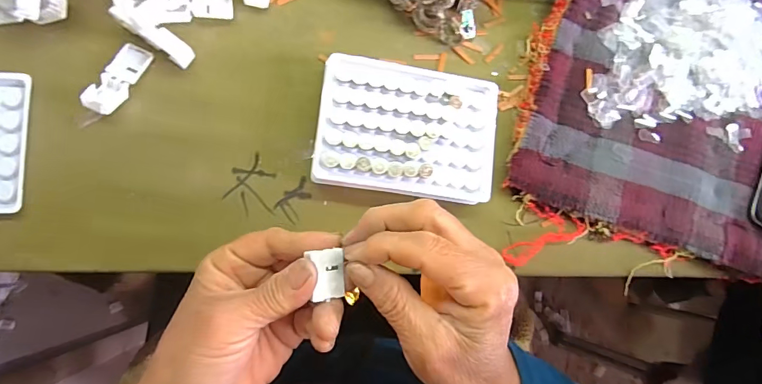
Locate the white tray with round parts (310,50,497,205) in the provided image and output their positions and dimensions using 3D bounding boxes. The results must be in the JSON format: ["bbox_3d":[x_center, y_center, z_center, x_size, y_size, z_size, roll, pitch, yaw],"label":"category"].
[{"bbox_3d":[0.021,-0.046,0.315,0.131,0.024,0.095,8,81,-9],"label":"white tray with round parts"}]

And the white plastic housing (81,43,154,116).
[{"bbox_3d":[-0.182,-0.079,0.293,0.020,0.010,0.057,24,65,-6],"label":"white plastic housing"}]

